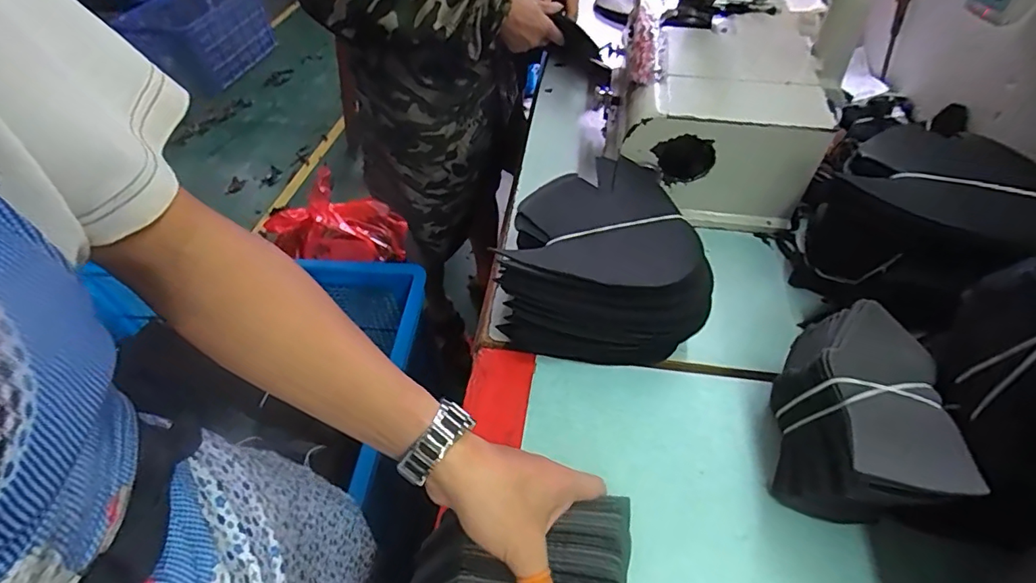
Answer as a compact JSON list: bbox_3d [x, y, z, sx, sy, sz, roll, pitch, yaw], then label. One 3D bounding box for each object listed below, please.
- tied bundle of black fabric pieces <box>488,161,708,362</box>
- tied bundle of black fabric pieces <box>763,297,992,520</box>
[{"bbox_3d":[0.083,-0.035,0.535,0.189,0.104,0.219,0,50,3],"label":"tied bundle of black fabric pieces"},{"bbox_3d":[0.262,0.102,0.398,0.090,0.115,0.147,10,51,11],"label":"tied bundle of black fabric pieces"}]

